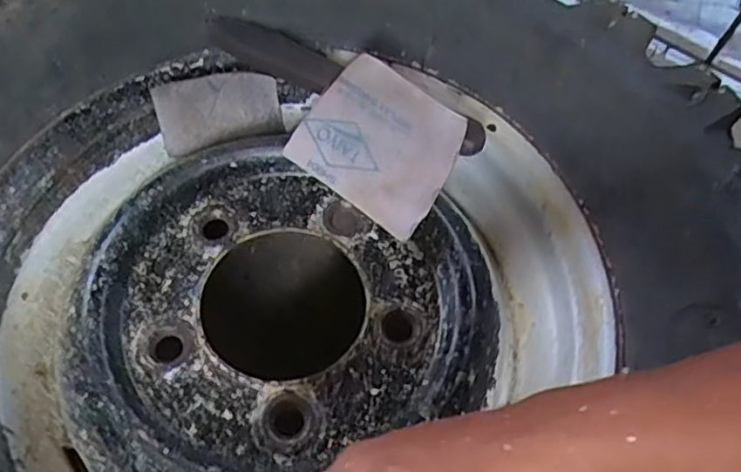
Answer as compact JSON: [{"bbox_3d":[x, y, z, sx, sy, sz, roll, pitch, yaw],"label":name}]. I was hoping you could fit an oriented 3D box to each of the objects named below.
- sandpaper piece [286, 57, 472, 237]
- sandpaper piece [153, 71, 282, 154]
[{"bbox_3d":[0.007,-0.069,0.501,0.114,0.020,0.099,35,98,8],"label":"sandpaper piece"},{"bbox_3d":[-0.124,-0.105,0.559,0.100,0.060,0.013,-15,40,-12],"label":"sandpaper piece"}]

